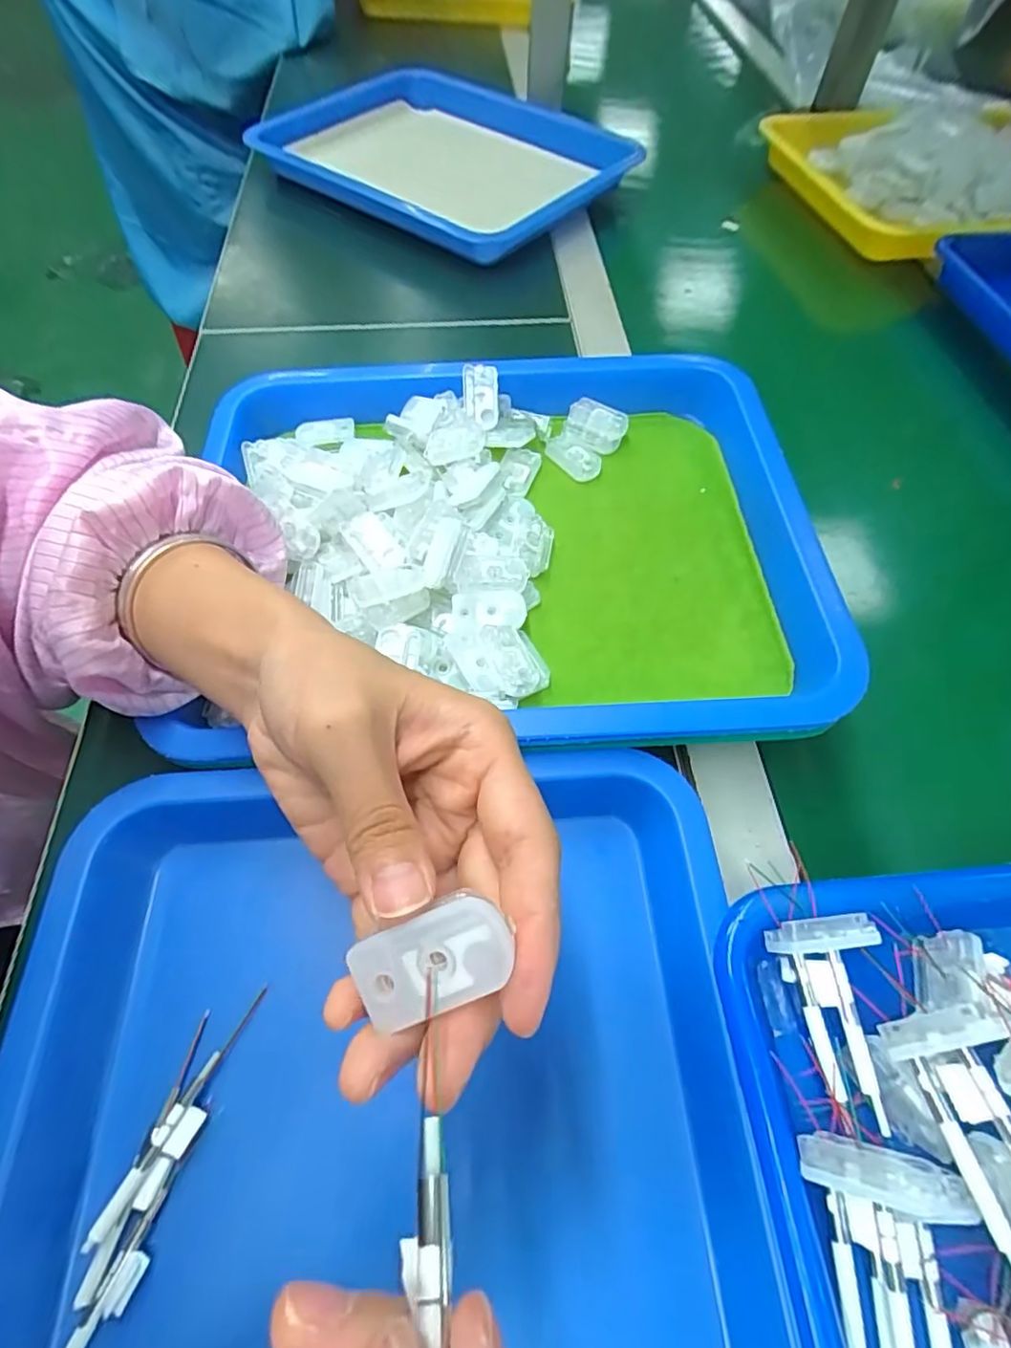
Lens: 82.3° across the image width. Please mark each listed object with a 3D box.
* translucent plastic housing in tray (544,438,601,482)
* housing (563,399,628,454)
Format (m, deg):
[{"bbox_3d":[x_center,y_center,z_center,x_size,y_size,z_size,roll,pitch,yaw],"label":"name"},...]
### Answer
[{"bbox_3d":[0.044,-0.137,0.364,0.023,0.008,0.037,-33,66,-18],"label":"translucent plastic housing in tray"},{"bbox_3d":[0.058,-0.160,0.371,0.037,0.008,0.030,31,90,7],"label":"housing"}]

